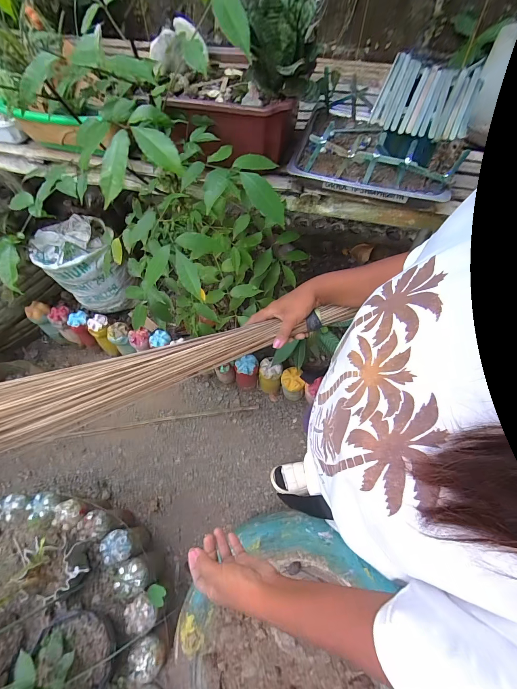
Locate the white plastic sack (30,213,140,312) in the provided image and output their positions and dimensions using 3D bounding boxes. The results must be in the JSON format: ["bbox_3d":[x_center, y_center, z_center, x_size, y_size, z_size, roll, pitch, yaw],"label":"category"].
[{"bbox_3d":[-0.666,-0.304,1.216,0.260,0.316,0.256,-39,68,-16],"label":"white plastic sack"}]

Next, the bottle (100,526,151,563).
[{"bbox_3d":[-0.419,0.636,0.980,0.084,0.214,0.084,-1,63,2],"label":"bottle"}]

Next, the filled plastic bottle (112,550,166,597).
[{"bbox_3d":[-0.355,0.698,0.942,0.079,0.209,0.088,-23,65,-9],"label":"filled plastic bottle"}]

